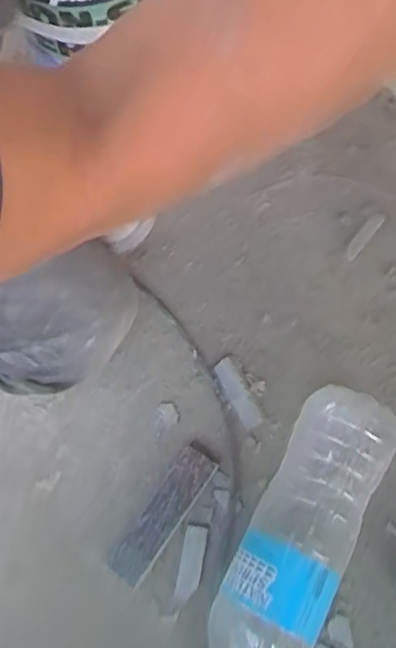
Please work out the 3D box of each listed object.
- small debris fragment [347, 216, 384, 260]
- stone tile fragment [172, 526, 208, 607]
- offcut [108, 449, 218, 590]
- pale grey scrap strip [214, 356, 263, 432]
[{"bbox_3d":[0.158,-0.085,0.602,0.013,0.004,0.054,37,75,15],"label":"small debris fragment"},{"bbox_3d":[-0.006,0.193,0.504,0.019,0.004,0.060,11,56,7],"label":"stone tile fragment"},{"bbox_3d":[-0.029,0.155,0.511,0.030,0.014,0.115,33,74,14],"label":"offcut"},{"bbox_3d":[0.035,0.061,0.551,0.019,0.005,0.065,-26,71,-7],"label":"pale grey scrap strip"}]

